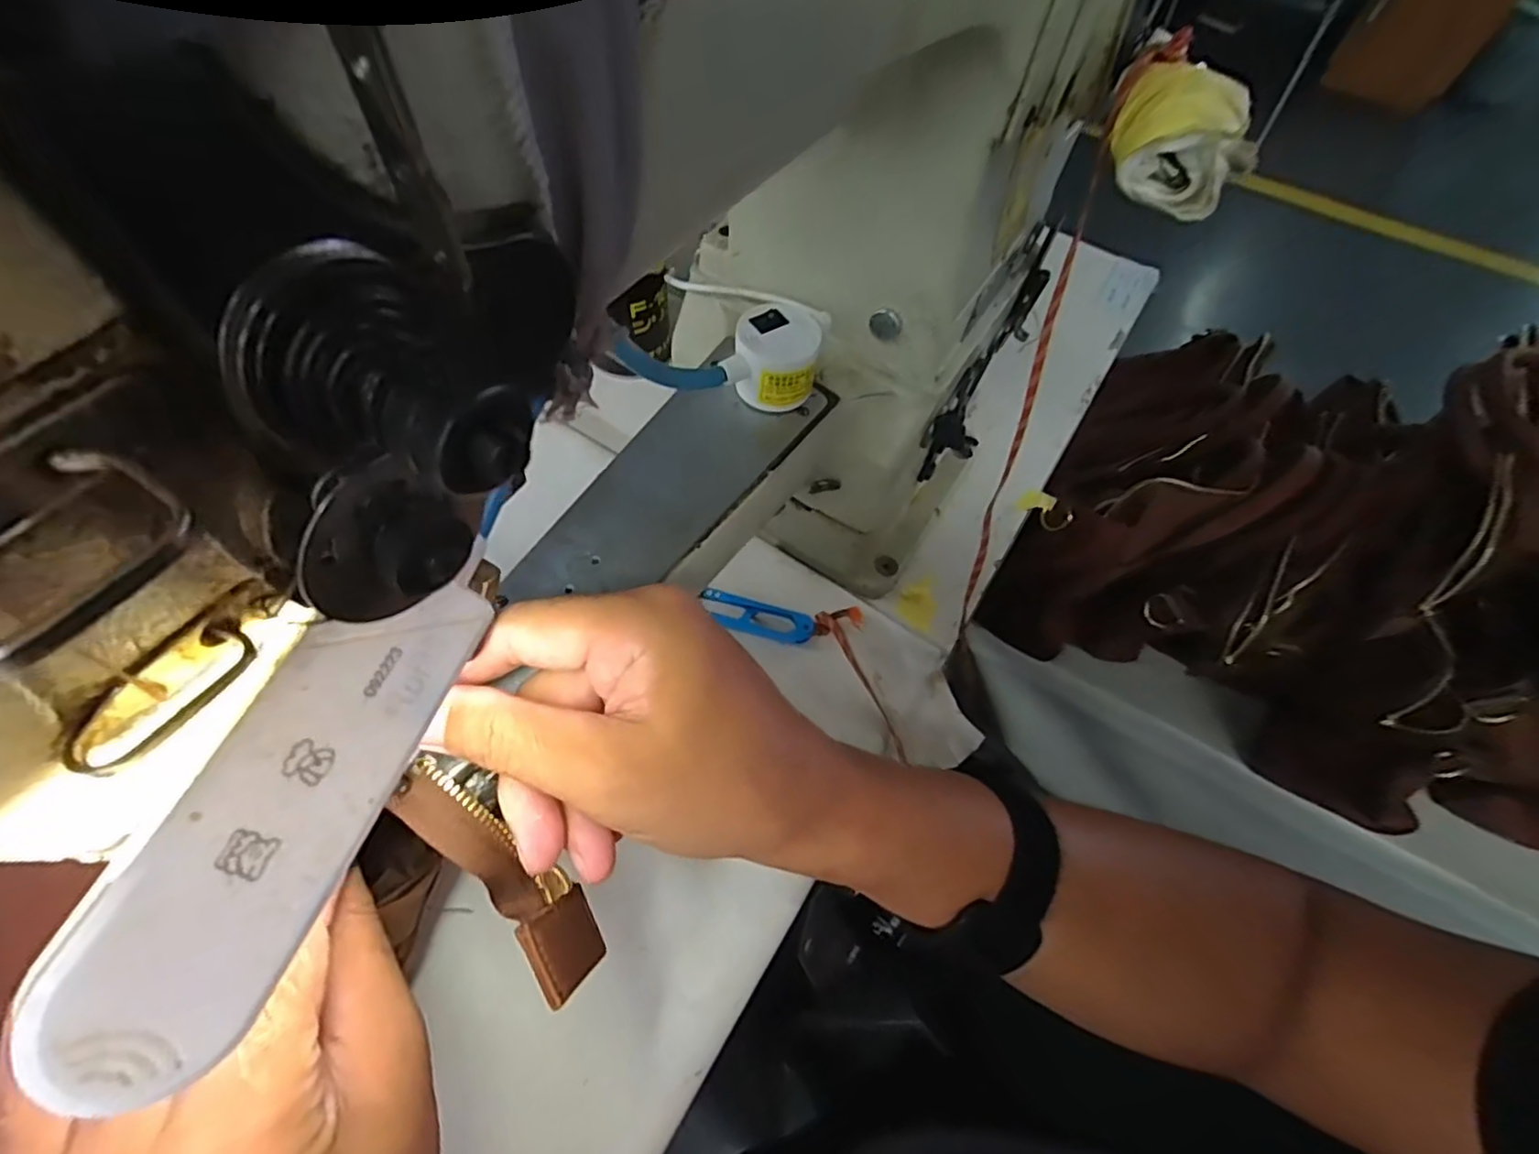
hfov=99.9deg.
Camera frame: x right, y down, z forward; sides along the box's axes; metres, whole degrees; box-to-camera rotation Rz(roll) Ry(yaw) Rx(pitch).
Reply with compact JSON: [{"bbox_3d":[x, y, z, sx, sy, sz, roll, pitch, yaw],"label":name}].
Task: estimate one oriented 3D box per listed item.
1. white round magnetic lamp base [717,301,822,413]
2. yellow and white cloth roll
[{"bbox_3d":[0.001,-0.096,0.286,0.038,0.034,0.034,7,61,1],"label":"white round magnetic lamp base"},{"bbox_3d":[0.130,-0.139,0.203,0.042,0.026,0.034,30,64,13],"label":"yellow and white cloth roll"}]

